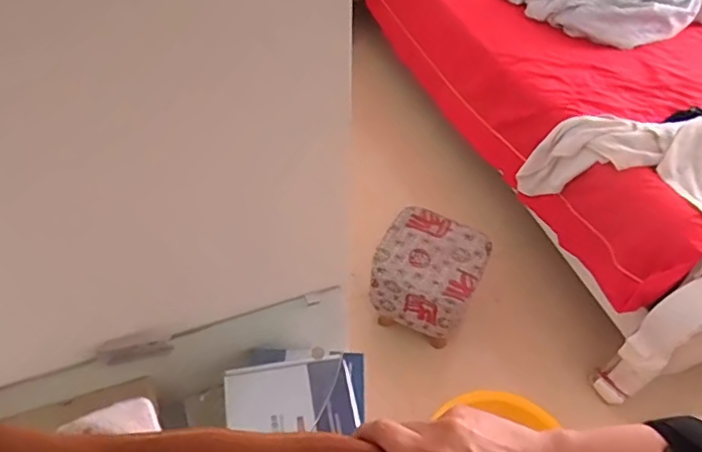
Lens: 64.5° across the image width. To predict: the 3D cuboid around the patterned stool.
[{"bbox_3d":[0.209,0.151,1.542,0.268,0.263,0.265,22,54,16],"label":"patterned stool"}]

